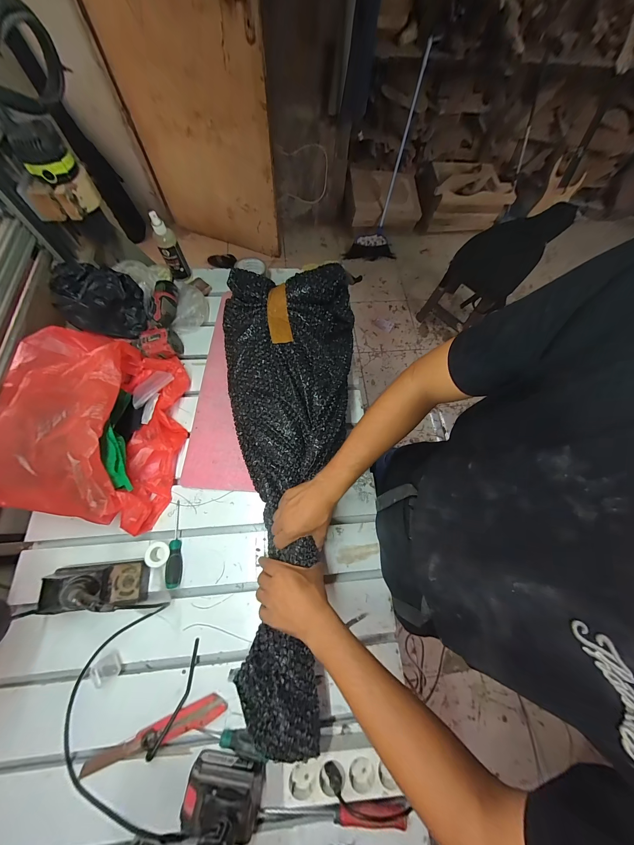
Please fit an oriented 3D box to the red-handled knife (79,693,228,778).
[{"bbox_3d":[-0.256,0.491,0.426,0.215,0.017,0.035,-16,69,-8],"label":"red-handled knife"}]

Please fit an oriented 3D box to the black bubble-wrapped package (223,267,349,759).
[{"bbox_3d":[-0.065,0.052,0.523,0.276,0.088,0.846,1,71,-2],"label":"black bubble-wrapped package"}]

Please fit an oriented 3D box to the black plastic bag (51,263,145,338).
[{"bbox_3d":[-0.486,-0.286,0.624,0.146,0.122,0.156,-7,70,-7],"label":"black plastic bag"}]

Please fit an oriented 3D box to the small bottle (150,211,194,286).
[{"bbox_3d":[-0.369,-0.438,0.690,0.041,0.155,0.041,10,68,2],"label":"small bottle"}]

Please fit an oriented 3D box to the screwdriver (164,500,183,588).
[{"bbox_3d":[-0.274,0.233,0.528,0.022,0.027,0.151,-5,68,-4],"label":"screwdriver"}]

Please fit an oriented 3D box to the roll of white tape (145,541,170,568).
[{"bbox_3d":[-0.298,0.250,0.516,0.040,0.028,0.040,1,68,-2],"label":"roll of white tape"}]

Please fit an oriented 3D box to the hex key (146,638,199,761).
[{"bbox_3d":[-0.227,0.452,0.451,0.023,0.006,0.150,30,58,-16],"label":"hex key"}]

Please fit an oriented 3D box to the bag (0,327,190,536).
[{"bbox_3d":[-0.440,-0.014,0.544,0.280,0.174,0.419,-3,68,-3],"label":"bag"}]

